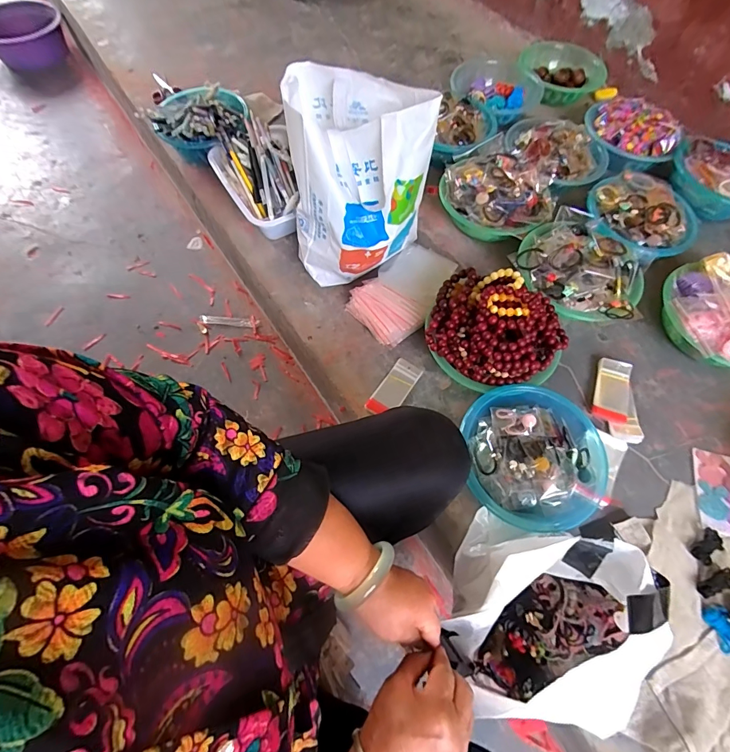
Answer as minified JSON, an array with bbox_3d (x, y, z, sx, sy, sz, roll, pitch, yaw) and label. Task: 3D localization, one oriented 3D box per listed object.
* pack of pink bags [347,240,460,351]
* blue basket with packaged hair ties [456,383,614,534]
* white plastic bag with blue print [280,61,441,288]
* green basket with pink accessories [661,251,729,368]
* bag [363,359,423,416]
[{"bbox_3d":[0.080,-0.171,0.766,0.146,0.058,0.224,39,69,15],"label":"pack of pink bags"},{"bbox_3d":[0.276,0.129,0.629,0.220,0.065,0.217,1,65,-2],"label":"blue basket with packaged hair ties"},{"bbox_3d":[-0.011,-0.336,0.696,0.231,0.290,0.190,-3,65,-4],"label":"white plastic bag with blue print"},{"bbox_3d":[0.692,-0.115,0.746,0.232,0.102,0.234,-26,69,-14],"label":"green basket with pink accessories"},{"bbox_3d":[0.053,0.025,0.716,0.051,0.005,0.118,36,73,8],"label":"bag"}]

